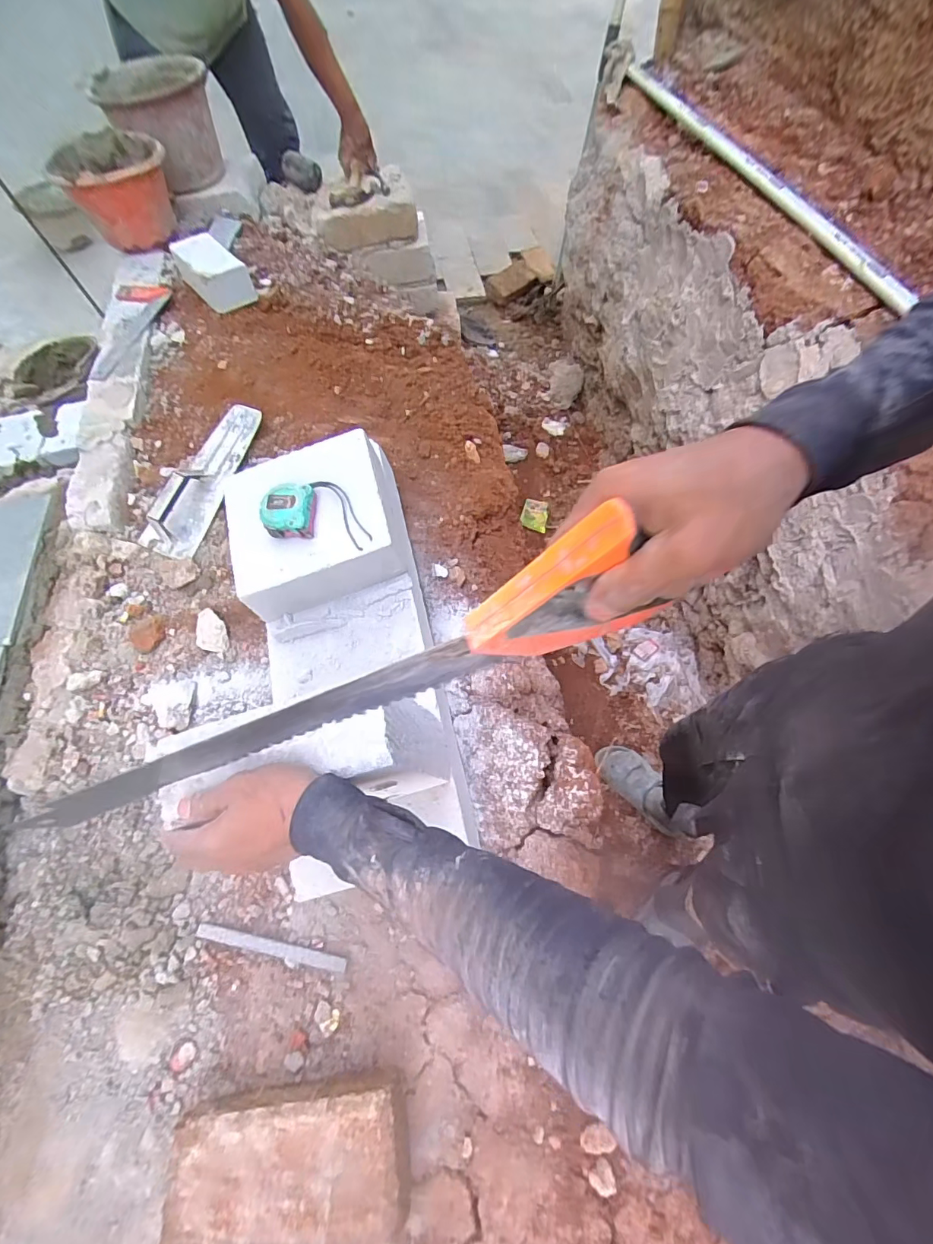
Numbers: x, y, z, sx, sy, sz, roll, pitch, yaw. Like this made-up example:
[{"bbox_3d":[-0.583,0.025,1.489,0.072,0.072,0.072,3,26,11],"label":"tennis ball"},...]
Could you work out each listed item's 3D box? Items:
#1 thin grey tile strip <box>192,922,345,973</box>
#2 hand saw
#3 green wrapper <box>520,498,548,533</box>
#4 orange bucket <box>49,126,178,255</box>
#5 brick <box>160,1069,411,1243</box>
[{"bbox_3d":[-0.225,0.372,0.560,0.179,0.009,0.015,9,64,7],"label":"thin grey tile strip"},{"bbox_3d":[-0.116,0.065,0.333,0.483,0.098,0.033,-24,62,19],"label":"hand saw"},{"bbox_3d":[0.225,-0.356,1.609,0.086,0.012,0.119,17,70,-8],"label":"green wrapper"},{"bbox_3d":[-0.802,-0.998,1.161,0.229,0.176,0.268,-30,65,-8],"label":"orange bucket"},{"bbox_3d":[-0.155,0.499,0.456,0.210,0.072,0.110,-9,64,3],"label":"brick"}]

